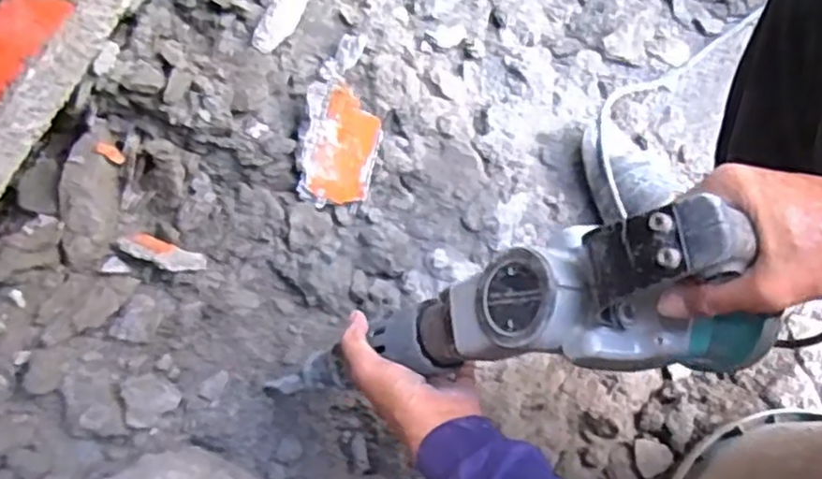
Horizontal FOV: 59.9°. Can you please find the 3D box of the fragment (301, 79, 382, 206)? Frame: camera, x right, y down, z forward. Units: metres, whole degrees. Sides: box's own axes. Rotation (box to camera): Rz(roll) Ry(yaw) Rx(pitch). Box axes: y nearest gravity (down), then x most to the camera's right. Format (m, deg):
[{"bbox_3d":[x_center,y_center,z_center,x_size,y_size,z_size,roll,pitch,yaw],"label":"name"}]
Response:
[{"bbox_3d":[-0.078,-0.106,0.779,0.084,0.026,0.134,-1,113,-23],"label":"fragment"}]

